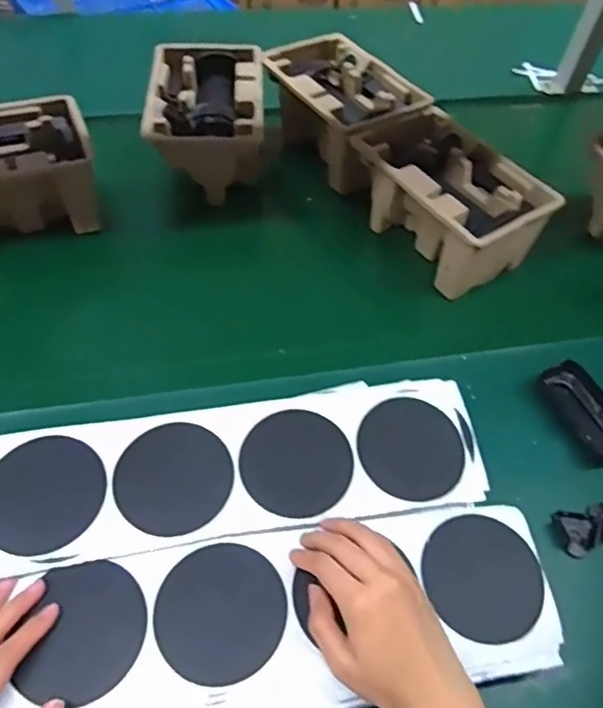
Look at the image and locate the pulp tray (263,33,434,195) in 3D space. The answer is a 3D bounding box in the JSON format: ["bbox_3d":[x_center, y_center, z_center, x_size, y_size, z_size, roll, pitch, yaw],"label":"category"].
[{"bbox_3d":[0.057,-0.333,0.800,0.151,0.107,0.245,-27,59,-23],"label":"pulp tray"}]

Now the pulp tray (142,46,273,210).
[{"bbox_3d":[-0.126,-0.304,0.774,0.140,0.125,0.215,-1,52,-6],"label":"pulp tray"}]

